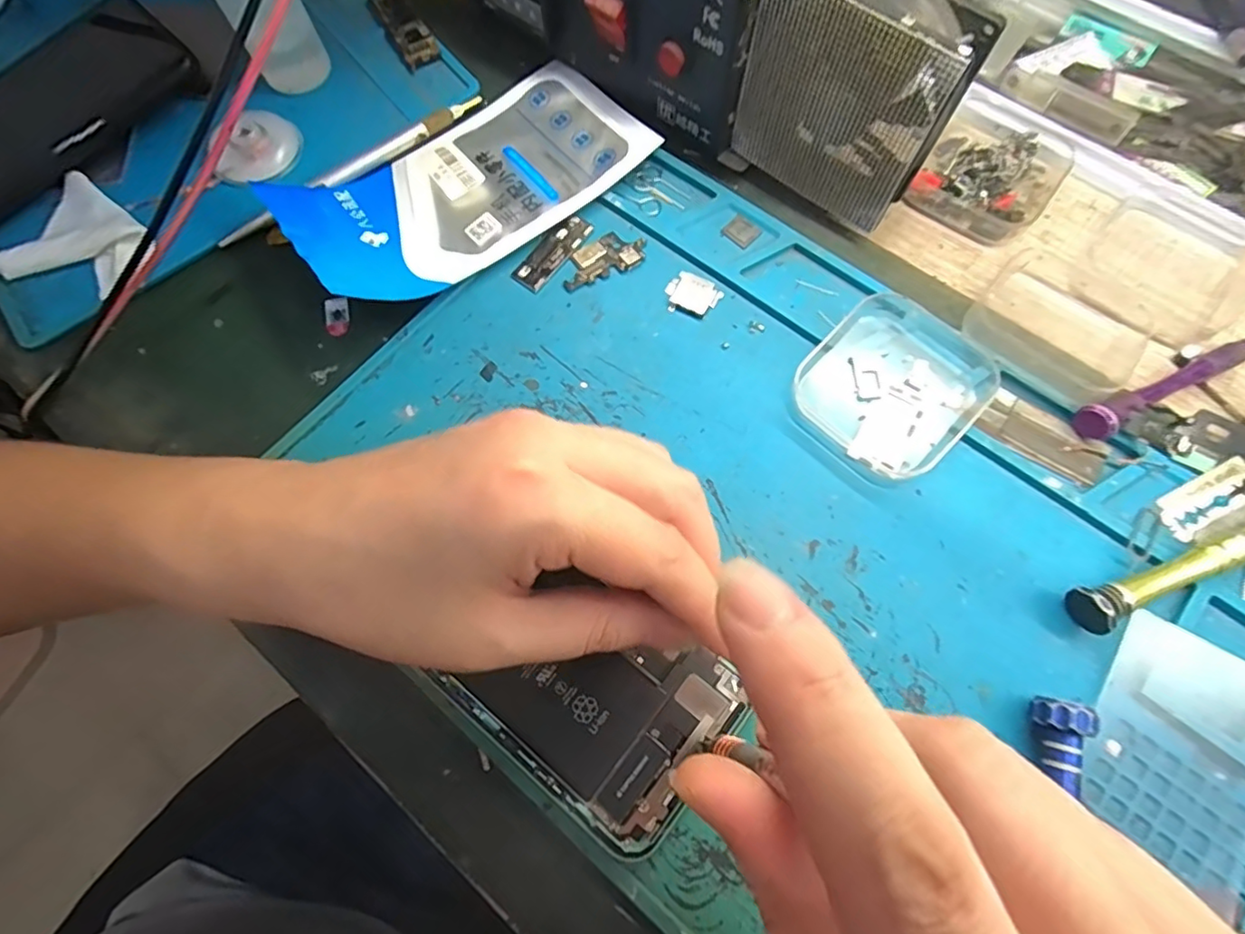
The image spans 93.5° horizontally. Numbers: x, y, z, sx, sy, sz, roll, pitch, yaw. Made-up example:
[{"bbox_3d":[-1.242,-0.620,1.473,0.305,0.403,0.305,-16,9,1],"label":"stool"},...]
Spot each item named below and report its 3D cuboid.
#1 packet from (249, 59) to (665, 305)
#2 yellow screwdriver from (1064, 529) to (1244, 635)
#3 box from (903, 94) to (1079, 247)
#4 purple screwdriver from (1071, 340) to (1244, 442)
[{"bbox_3d":[-0.071,-0.139,0.271,0.163,0.029,0.087,-34,73,-9],"label":"packet"},{"bbox_3d":[0.214,0.032,0.209,0.116,0.014,0.014,-19,72,-4],"label":"yellow screwdriver"},{"bbox_3d":[0.174,-0.140,0.273,0.058,0.018,0.063,34,76,13],"label":"box"},{"bbox_3d":[0.233,-0.037,0.236,0.113,0.019,0.014,-23,72,-5],"label":"purple screwdriver"}]

